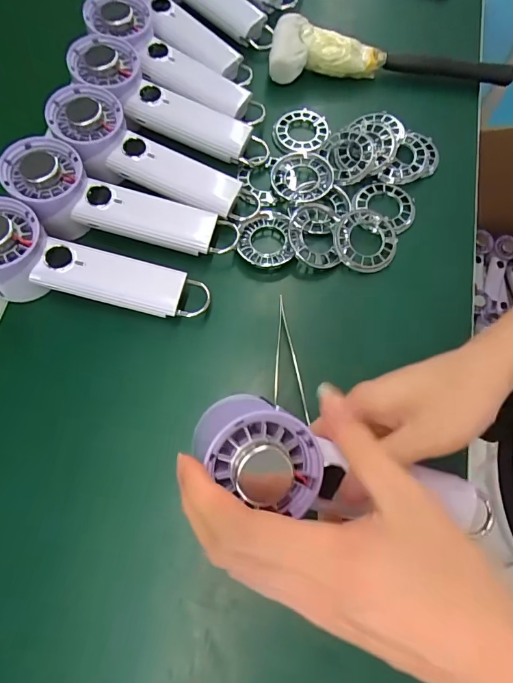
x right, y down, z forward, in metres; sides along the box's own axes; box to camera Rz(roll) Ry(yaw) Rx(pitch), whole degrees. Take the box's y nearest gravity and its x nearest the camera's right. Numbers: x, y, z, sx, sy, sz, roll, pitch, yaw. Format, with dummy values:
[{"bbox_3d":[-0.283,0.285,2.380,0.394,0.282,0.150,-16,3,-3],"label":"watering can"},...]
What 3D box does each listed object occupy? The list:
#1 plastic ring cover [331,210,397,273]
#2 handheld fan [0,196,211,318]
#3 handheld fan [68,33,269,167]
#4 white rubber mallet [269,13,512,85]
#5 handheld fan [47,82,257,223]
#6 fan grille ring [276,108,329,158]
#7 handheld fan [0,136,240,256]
[{"bbox_3d":[0.098,-0.090,0.376,0.055,0.010,0.056,-2,78,-6],"label":"plastic ring cover"},{"bbox_3d":[-0.140,-0.057,0.347,0.194,0.049,0.061,15,70,-8],"label":"handheld fan"},{"bbox_3d":[-0.082,-0.221,0.400,0.190,0.034,0.057,29,71,-7],"label":"handheld fan"},{"bbox_3d":[0.143,-0.309,0.447,0.256,0.045,0.072,2,69,2],"label":"white rubber mallet"},{"bbox_3d":[-0.092,-0.159,0.374,0.187,0.030,0.066,26,71,-5],"label":"handheld fan"},{"bbox_3d":[0.047,-0.215,0.429,0.052,0.010,0.053,0,69,1],"label":"fan grille ring"},{"bbox_3d":[-0.114,-0.112,0.365,0.196,0.049,0.062,16,70,-9],"label":"handheld fan"}]

